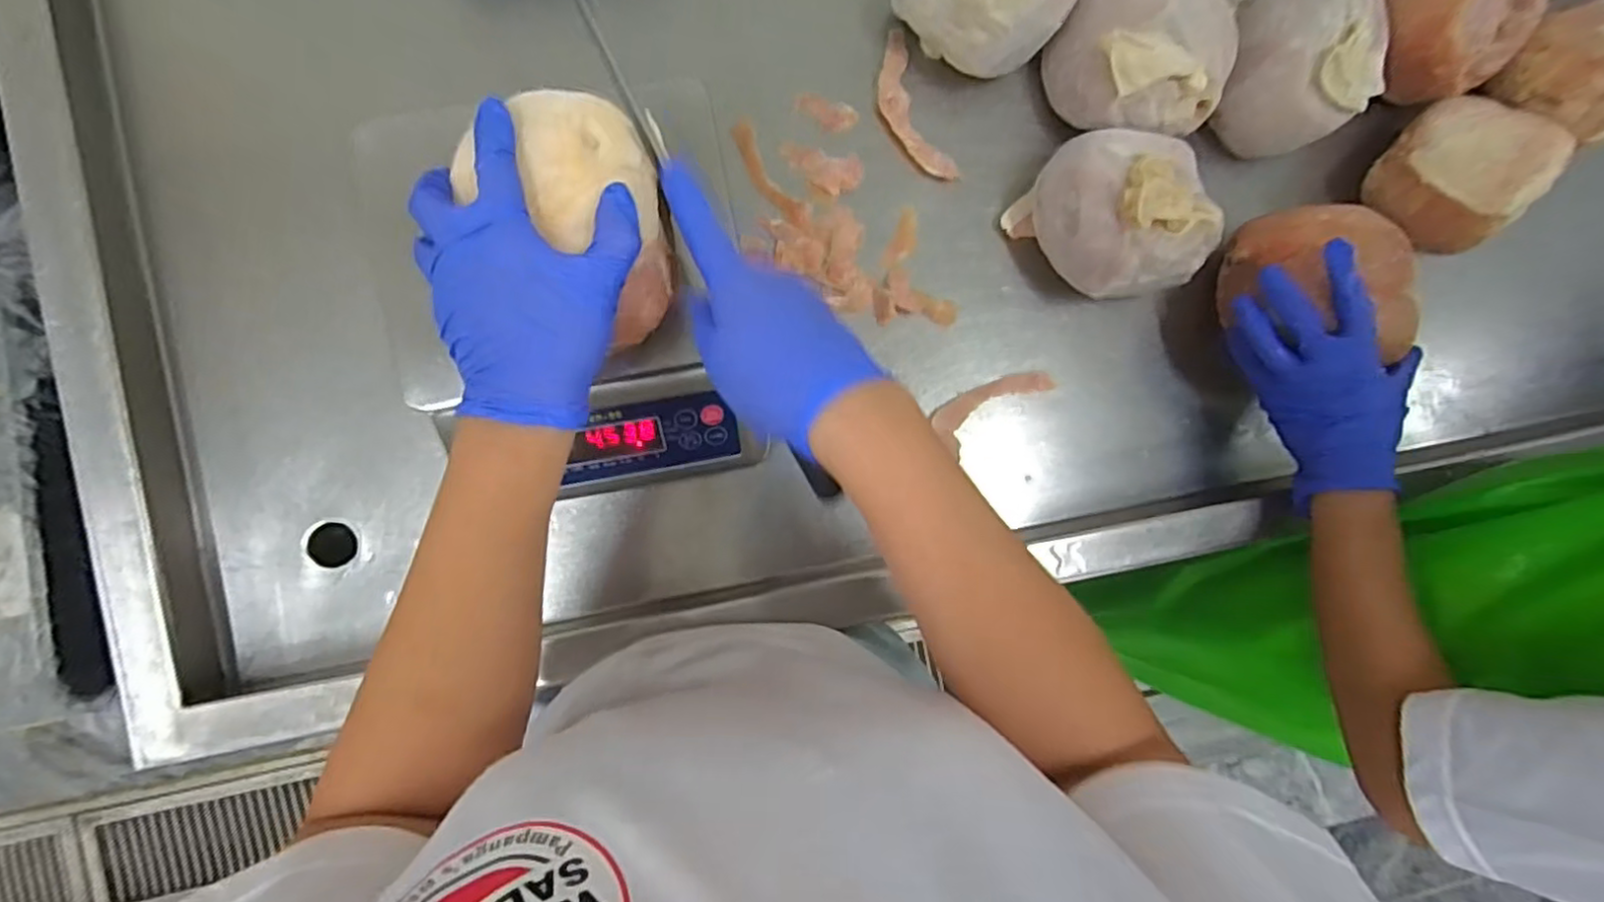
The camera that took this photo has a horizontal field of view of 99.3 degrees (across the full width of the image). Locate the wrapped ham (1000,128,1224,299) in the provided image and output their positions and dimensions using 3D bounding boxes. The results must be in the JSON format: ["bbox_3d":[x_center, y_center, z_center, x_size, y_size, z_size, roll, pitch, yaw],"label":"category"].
[{"bbox_3d":[0.250,-0.185,0.539,0.129,0.106,0.122,0,90,-6],"label":"wrapped ham"}]

